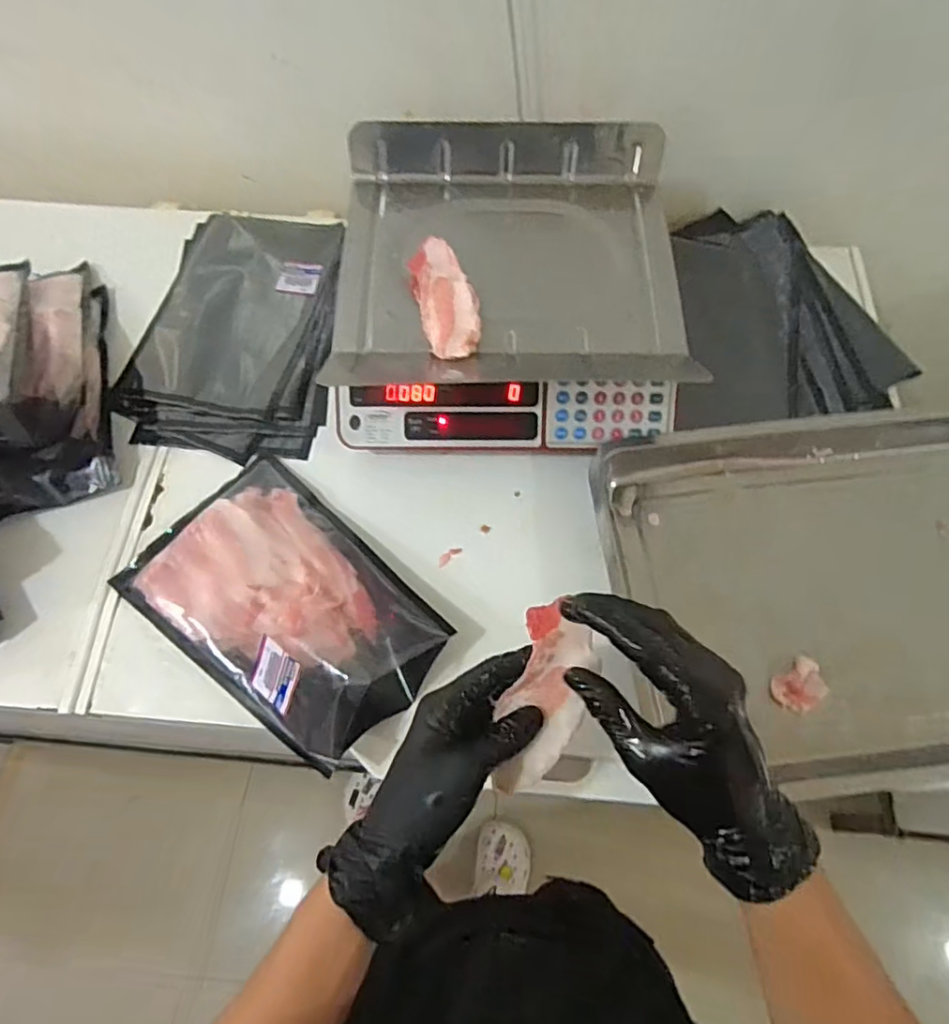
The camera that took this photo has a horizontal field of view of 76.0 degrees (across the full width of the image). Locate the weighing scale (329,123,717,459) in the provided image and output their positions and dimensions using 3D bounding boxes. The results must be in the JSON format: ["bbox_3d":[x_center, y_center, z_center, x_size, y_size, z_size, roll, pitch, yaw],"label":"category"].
[{"bbox_3d":[0.035,-0.237,0.661,0.339,0.149,0.331,0,65,1],"label":"weighing scale"}]

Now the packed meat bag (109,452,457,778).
[{"bbox_3d":[-0.183,0.083,0.573,0.291,0.040,0.189,40,72,17],"label":"packed meat bag"}]

